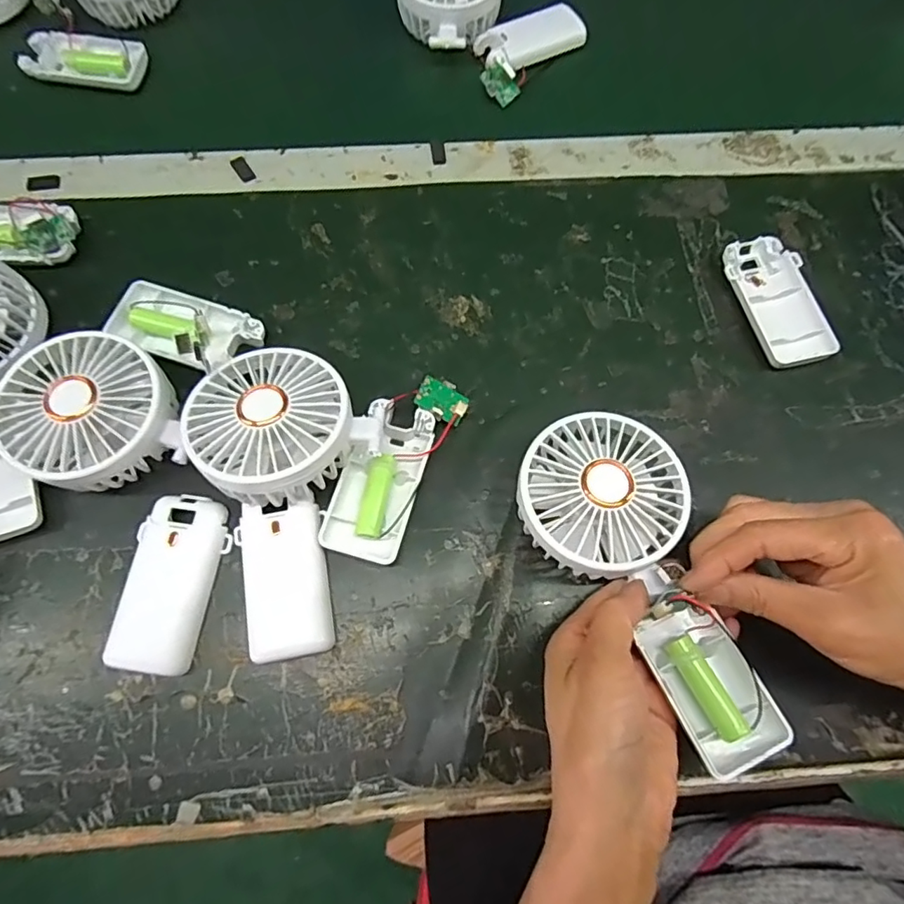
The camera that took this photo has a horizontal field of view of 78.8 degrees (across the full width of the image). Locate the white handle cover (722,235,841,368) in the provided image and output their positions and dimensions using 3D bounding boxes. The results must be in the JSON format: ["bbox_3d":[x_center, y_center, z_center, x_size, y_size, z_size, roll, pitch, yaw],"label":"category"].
[{"bbox_3d":[0.215,-0.099,0.367,0.049,0.016,0.095,-12,69,-7],"label":"white handle cover"}]

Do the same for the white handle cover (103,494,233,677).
[{"bbox_3d":[-0.154,0.070,0.300,0.044,0.018,0.093,8,68,1],"label":"white handle cover"}]

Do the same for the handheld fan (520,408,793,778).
[{"bbox_3d":[0.100,0.063,0.278,0.086,0.030,0.180,-25,78,-11],"label":"handheld fan"}]

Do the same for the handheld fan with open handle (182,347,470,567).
[{"bbox_3d":[-0.073,-0.013,0.311,0.133,0.053,0.114,22,71,7],"label":"handheld fan with open handle"}]

